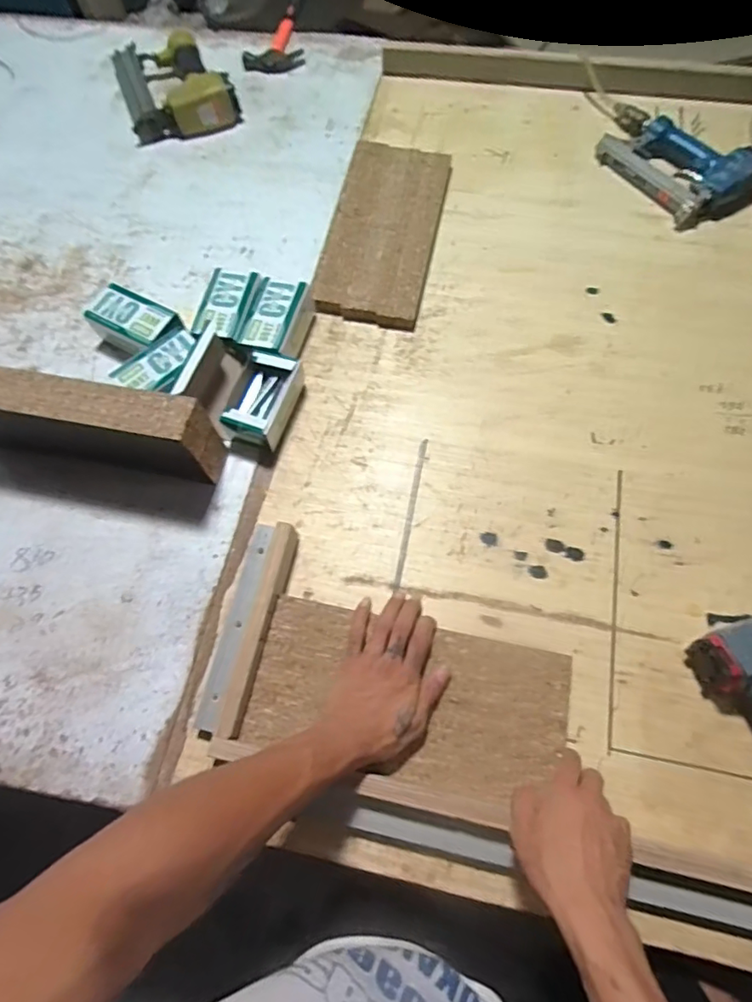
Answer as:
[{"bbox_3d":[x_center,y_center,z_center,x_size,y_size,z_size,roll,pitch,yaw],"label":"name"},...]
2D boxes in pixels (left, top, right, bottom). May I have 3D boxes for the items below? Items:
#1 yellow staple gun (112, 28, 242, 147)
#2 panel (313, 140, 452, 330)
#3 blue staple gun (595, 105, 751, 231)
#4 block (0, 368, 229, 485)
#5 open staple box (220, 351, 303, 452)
[{"bbox_3d":[-0.336,-0.698,0.905,0.177,0.065,0.226,-19,69,-6],"label":"yellow staple gun"},{"bbox_3d":[0.012,-0.390,0.791,0.149,0.024,0.309,11,69,6],"label":"panel"},{"bbox_3d":[0.431,-0.494,0.798,0.130,0.057,0.226,-36,71,-12],"label":"blue staple gun"},{"bbox_3d":[-0.340,-0.087,0.632,0.312,0.124,0.065,6,69,4],"label":"block"},{"bbox_3d":[-0.140,-0.122,0.682,0.072,0.056,0.117,10,69,6],"label":"open staple box"}]

